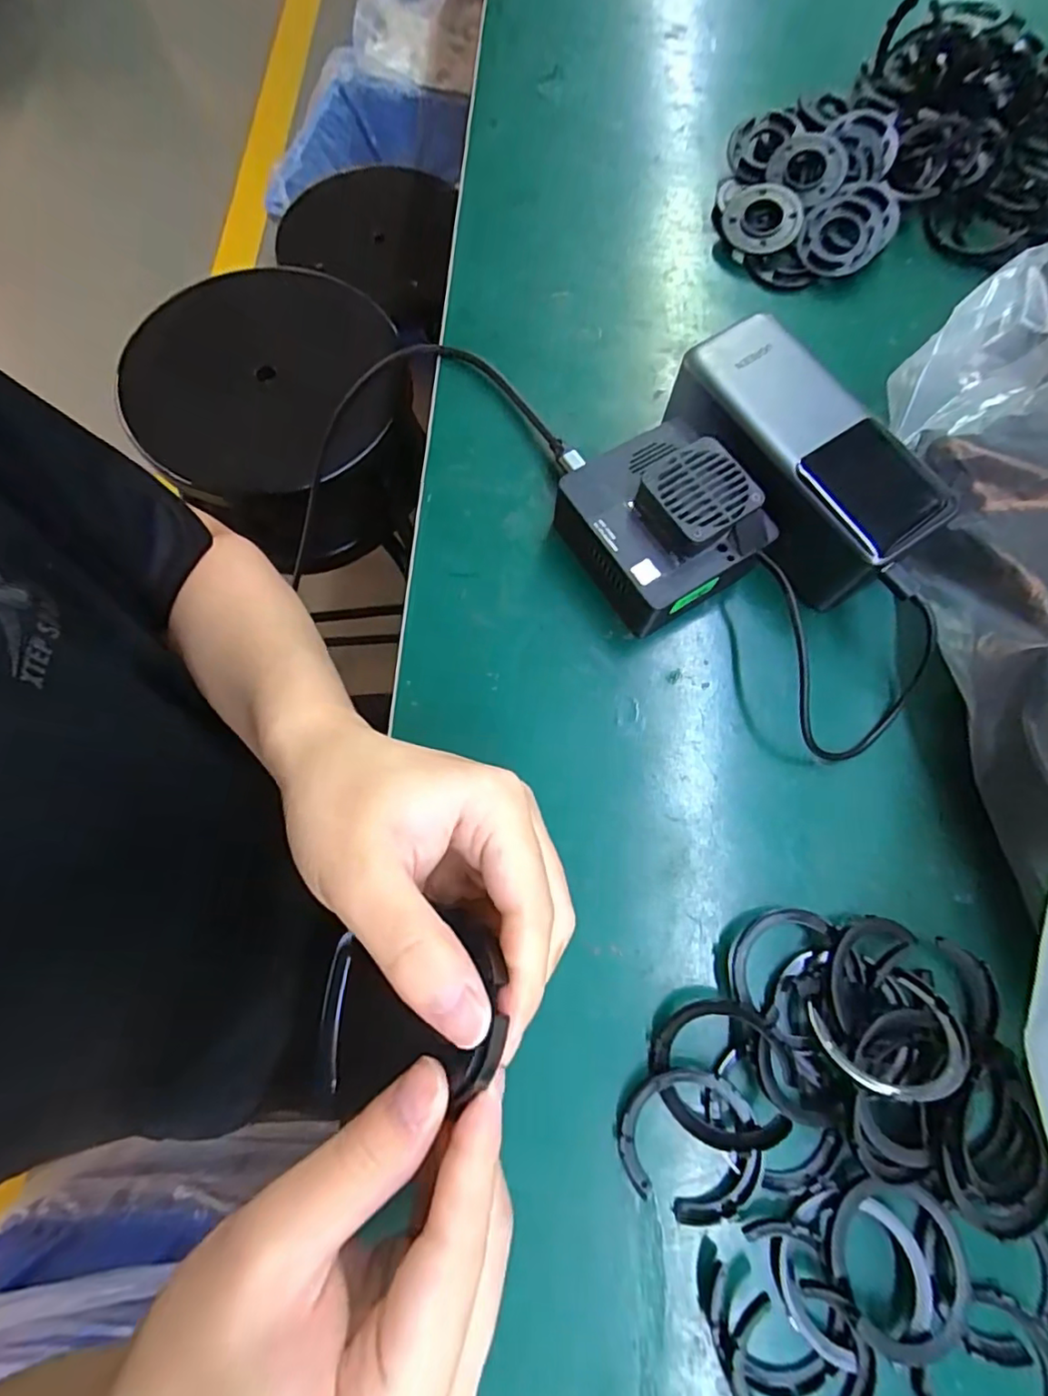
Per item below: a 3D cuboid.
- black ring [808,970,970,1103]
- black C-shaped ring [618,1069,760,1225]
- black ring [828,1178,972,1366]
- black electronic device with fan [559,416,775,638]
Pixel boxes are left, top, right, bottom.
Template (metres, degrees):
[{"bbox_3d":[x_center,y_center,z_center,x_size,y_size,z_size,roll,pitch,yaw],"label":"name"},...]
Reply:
[{"bbox_3d":[0.136,0.125,0.215,0.052,0.005,0.039,-11,38,-10],"label":"black ring"},{"bbox_3d":[0.062,0.166,0.218,0.050,0.007,0.049,0,73,0],"label":"black C-shaped ring"},{"bbox_3d":[0.131,0.199,0.206,0.048,0.011,0.049,0,73,0],"label":"black ring"},{"bbox_3d":[0.060,-0.079,0.272,0.071,0.046,0.080,-37,77,-10],"label":"black electronic device with fan"}]

